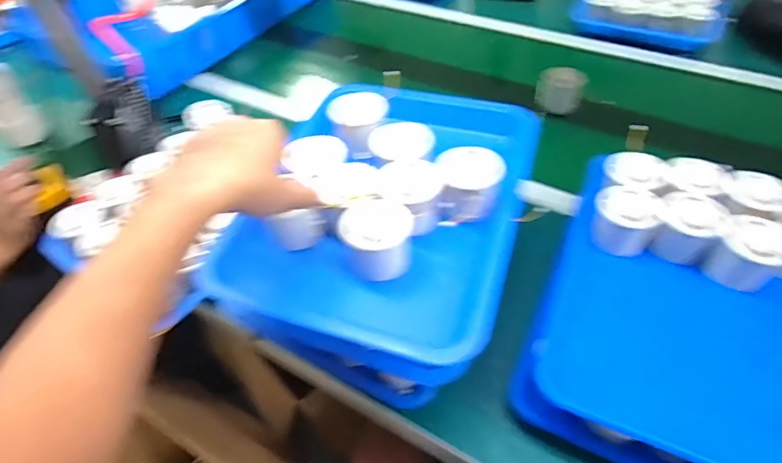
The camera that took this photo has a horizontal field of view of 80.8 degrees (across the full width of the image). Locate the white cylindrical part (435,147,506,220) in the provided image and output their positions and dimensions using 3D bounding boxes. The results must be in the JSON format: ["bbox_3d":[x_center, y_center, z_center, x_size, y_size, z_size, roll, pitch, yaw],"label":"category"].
[{"bbox_3d":[0.077,-0.047,0.454,0.063,0.047,0.058,-1,50,2],"label":"white cylindrical part"}]

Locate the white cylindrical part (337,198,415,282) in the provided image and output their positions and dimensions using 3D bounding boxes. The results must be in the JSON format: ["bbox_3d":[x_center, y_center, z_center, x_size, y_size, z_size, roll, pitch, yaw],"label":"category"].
[{"bbox_3d":[-0.013,0.009,0.425,0.063,0.050,0.059,-1,50,2],"label":"white cylindrical part"}]

